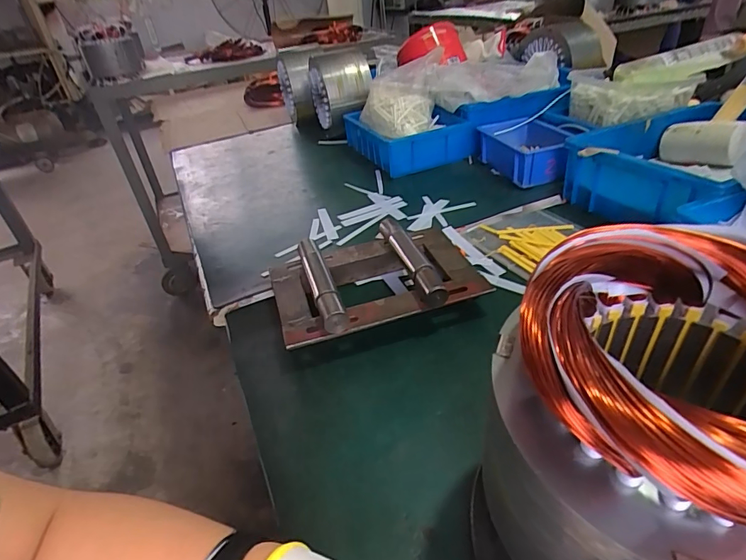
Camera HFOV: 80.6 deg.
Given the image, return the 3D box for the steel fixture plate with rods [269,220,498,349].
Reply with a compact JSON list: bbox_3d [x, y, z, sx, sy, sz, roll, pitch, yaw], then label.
[{"bbox_3d":[0.000,-0.001,0.444,0.198,0.052,0.142,-16,37,-10],"label":"steel fixture plate with rods"}]

